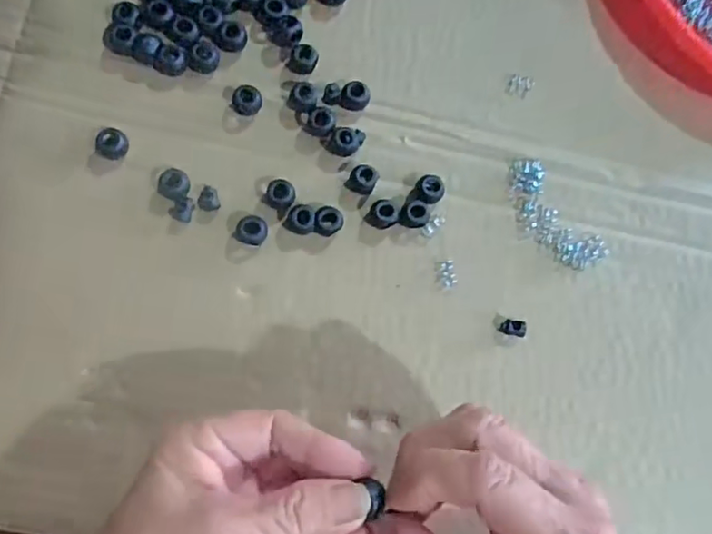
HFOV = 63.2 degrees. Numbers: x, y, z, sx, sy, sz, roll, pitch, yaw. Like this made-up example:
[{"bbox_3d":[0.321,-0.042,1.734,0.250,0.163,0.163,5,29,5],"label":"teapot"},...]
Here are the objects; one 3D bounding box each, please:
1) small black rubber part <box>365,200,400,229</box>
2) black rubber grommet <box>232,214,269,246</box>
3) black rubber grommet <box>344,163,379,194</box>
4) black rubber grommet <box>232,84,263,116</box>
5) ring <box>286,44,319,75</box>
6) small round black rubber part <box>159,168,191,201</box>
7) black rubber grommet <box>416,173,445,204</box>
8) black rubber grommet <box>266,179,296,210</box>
[{"bbox_3d":[0.015,-0.028,0.307,0.015,0.012,0.014,1,82,-6],"label":"small black rubber part"},{"bbox_3d":[-0.053,-0.019,0.298,0.015,0.011,0.015,1,82,-6],"label":"black rubber grommet"},{"bbox_3d":[0.004,-0.047,0.310,0.015,0.010,0.014,1,82,-6],"label":"black rubber grommet"},{"bbox_3d":[-0.058,-0.088,0.307,0.014,0.013,0.013,9,82,-5],"label":"black rubber grommet"},{"bbox_3d":[-0.029,-0.113,0.316,0.015,0.010,0.013,22,81,-3],"label":"ring"},{"bbox_3d":[-0.093,-0.042,0.297,0.015,0.008,0.015,1,82,-6],"label":"small round black rubber part"},{"bbox_3d":[0.040,-0.042,0.314,0.015,0.011,0.015,1,82,-6],"label":"black rubber grommet"},{"bbox_3d":[-0.039,-0.037,0.304,0.015,0.011,0.015,6,82,-5],"label":"black rubber grommet"}]

